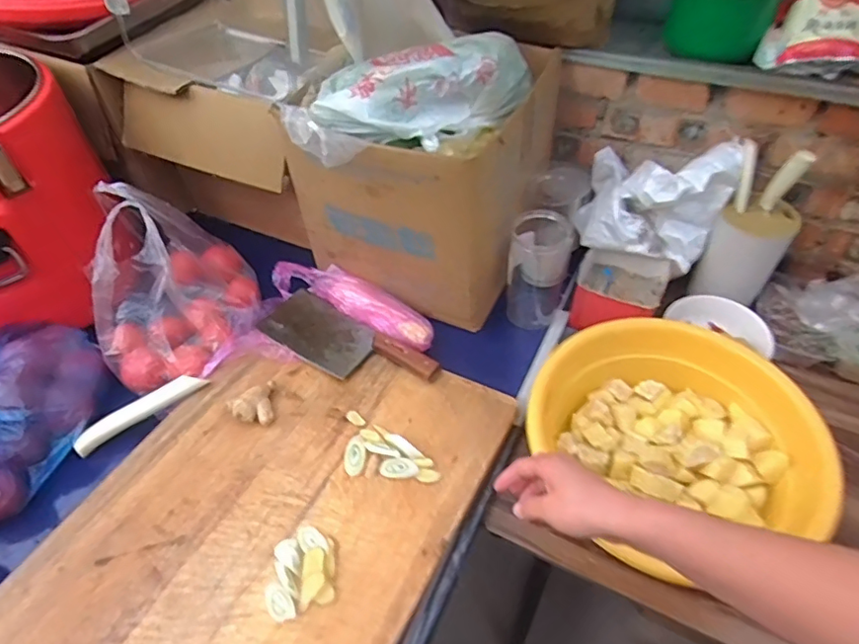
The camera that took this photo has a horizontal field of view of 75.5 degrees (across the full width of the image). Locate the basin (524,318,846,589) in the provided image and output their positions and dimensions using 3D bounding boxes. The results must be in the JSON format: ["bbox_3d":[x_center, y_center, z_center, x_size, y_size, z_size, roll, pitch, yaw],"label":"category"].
[{"bbox_3d":[0.320,0.138,0.729,0.314,0.096,0.314,-14,48,-7],"label":"basin"}]

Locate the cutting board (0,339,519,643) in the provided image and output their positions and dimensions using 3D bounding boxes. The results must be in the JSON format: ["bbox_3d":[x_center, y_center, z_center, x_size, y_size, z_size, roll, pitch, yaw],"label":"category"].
[{"bbox_3d":[-0.233,0.279,0.663,0.445,0.028,0.667,19,53,21],"label":"cutting board"}]

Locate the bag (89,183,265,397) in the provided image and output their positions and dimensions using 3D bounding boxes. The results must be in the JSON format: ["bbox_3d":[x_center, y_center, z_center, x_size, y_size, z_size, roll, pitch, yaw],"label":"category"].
[{"bbox_3d":[-0.398,-0.065,0.857,0.214,0.191,0.271,0,48,5],"label":"bag"}]

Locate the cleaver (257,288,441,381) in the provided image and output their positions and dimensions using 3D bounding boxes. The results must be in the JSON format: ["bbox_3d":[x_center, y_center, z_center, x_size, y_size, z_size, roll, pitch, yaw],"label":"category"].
[{"bbox_3d":[-0.133,0.035,0.863,0.298,0.023,0.103,27,56,26],"label":"cleaver"}]

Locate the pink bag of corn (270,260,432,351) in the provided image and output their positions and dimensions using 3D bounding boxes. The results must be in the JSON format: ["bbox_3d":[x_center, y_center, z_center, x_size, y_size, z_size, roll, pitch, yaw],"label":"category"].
[{"bbox_3d":[-0.129,-0.040,0.904,0.310,0.046,0.070,22,54,23],"label":"pink bag of corn"}]

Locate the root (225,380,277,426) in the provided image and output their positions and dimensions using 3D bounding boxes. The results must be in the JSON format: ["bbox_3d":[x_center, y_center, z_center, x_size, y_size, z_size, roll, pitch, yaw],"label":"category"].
[{"bbox_3d":[-0.242,0.118,0.789,0.070,0.034,0.056,-33,53,-22],"label":"root"}]

